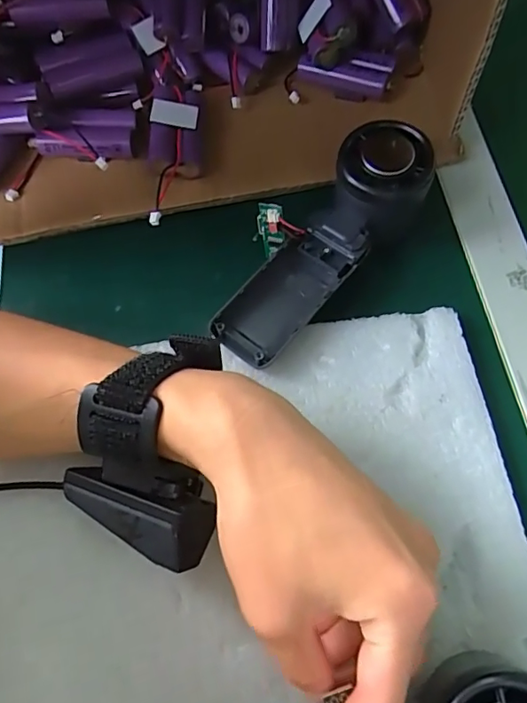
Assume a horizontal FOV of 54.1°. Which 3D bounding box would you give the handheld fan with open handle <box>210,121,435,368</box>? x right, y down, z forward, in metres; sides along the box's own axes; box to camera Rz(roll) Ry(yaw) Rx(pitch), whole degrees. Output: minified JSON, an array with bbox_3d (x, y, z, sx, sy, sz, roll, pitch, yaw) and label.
[{"bbox_3d":[0.031,-0.067,0.311,0.068,0.046,0.163,41,90,17],"label":"handheld fan with open handle"}]

